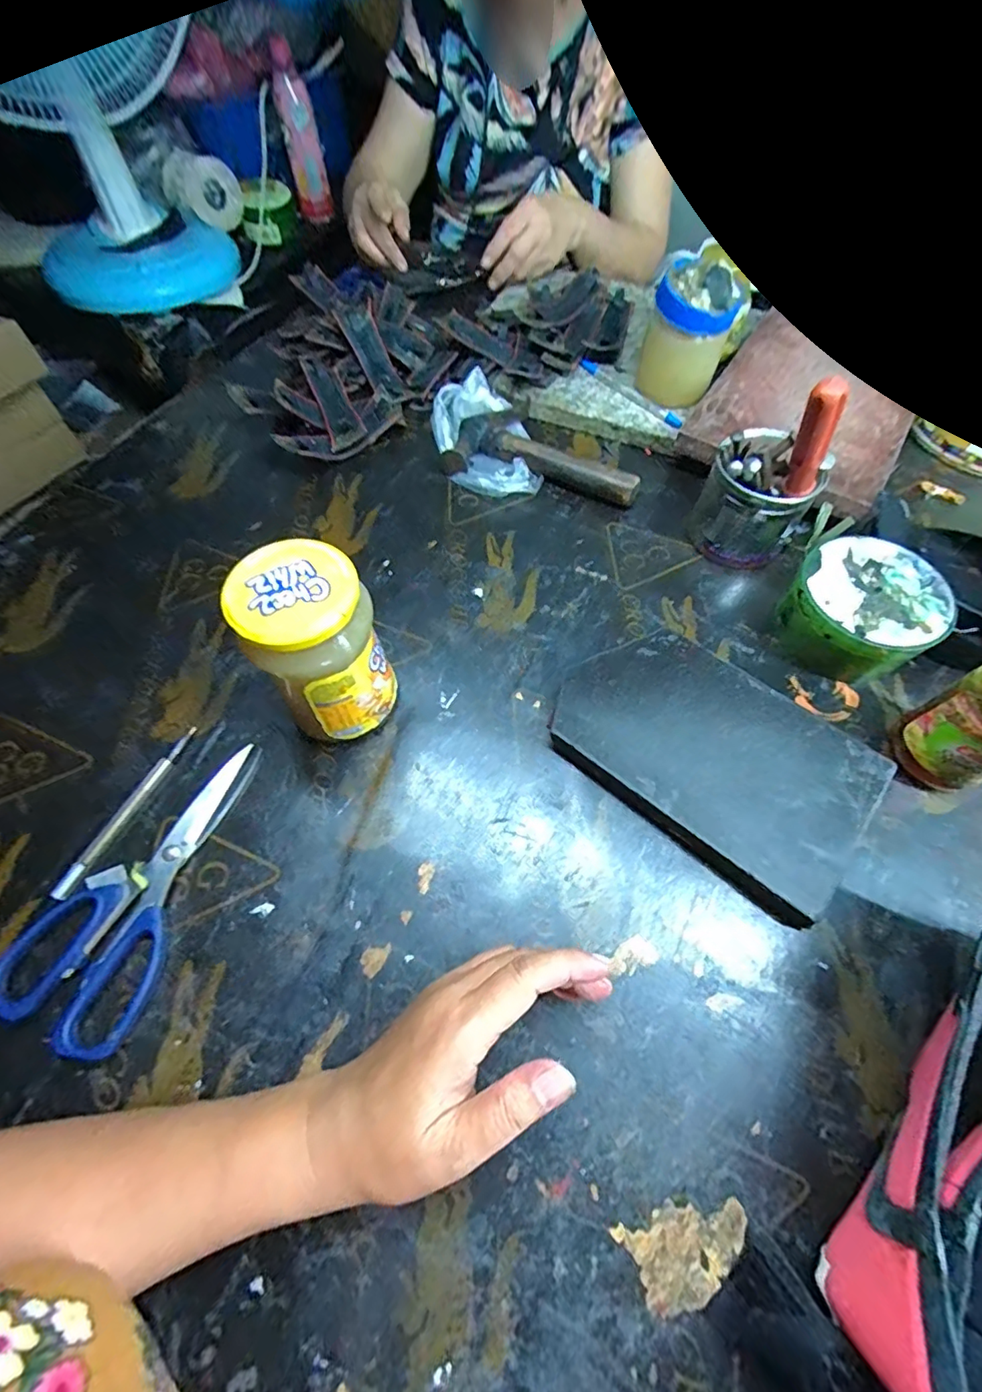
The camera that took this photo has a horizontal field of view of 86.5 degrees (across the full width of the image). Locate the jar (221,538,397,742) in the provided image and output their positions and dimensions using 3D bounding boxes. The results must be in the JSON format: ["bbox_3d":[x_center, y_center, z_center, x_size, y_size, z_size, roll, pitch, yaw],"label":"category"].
[{"bbox_3d":[-0.110,-0.026,0.340,0.071,0.136,0.070,0,62,0],"label":"jar"}]

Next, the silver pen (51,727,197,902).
[{"bbox_3d":[-0.248,0.076,0.358,0.011,0.011,0.127,20,64,10],"label":"silver pen"}]

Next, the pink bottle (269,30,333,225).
[{"bbox_3d":[-0.325,-0.952,0.897,0.059,0.199,0.051,-13,63,-7],"label":"pink bottle"}]

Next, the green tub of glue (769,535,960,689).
[{"bbox_3d":[0.283,-0.064,0.406,0.100,0.057,0.097,0,62,0],"label":"green tub of glue"}]

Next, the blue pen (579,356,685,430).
[{"bbox_3d":[0.145,-0.316,0.546,0.015,0.005,0.140,-34,67,-17],"label":"blue pen"}]

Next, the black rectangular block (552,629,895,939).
[{"bbox_3d":[0.153,0.040,0.370,0.203,0.025,0.133,37,68,18],"label":"black rectangular block"}]

